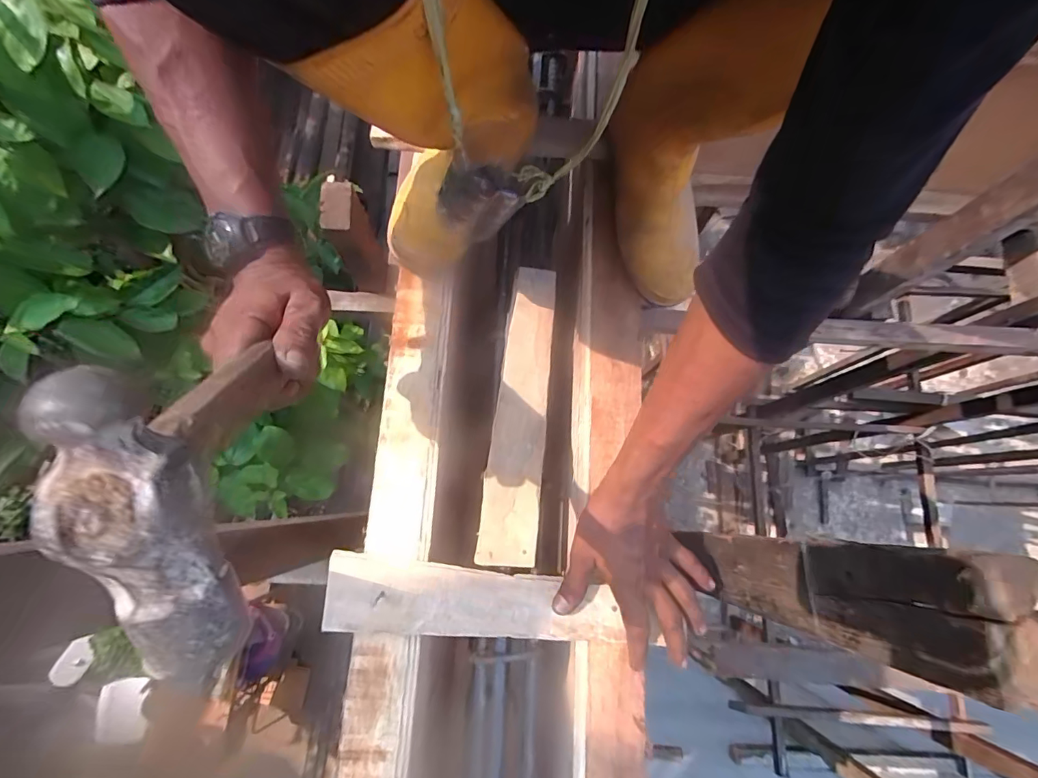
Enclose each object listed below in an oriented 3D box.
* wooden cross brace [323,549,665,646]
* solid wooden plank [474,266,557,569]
[{"bbox_3d":[-0.044,0.206,0.454,0.274,0.016,0.066,7,76,-1],"label":"wooden cross brace"},{"bbox_3d":[0.001,0.022,0.544,0.061,0.014,0.341,6,76,0],"label":"solid wooden plank"}]

